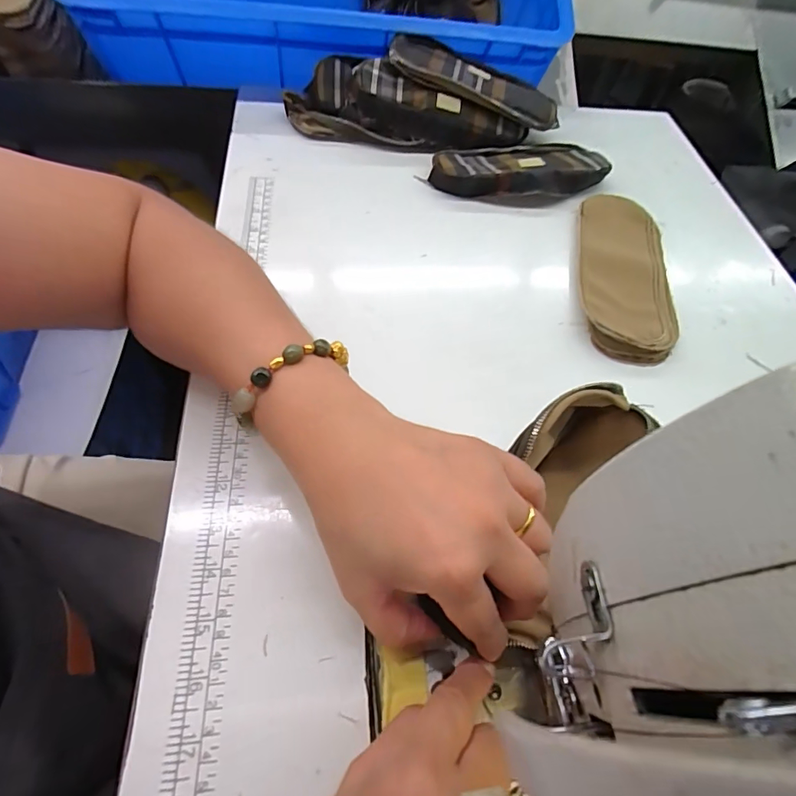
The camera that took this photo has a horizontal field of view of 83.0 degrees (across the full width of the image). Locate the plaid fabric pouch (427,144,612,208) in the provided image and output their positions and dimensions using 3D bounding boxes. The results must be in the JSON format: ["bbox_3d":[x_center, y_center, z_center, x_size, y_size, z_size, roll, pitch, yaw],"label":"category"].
[{"bbox_3d":[0.127,-0.234,0.463,0.185,0.024,0.084,-11,61,-13],"label":"plaid fabric pouch"}]

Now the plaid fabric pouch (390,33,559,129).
[{"bbox_3d":[0.081,-0.331,0.469,0.181,0.017,0.066,14,59,-12],"label":"plaid fabric pouch"}]

